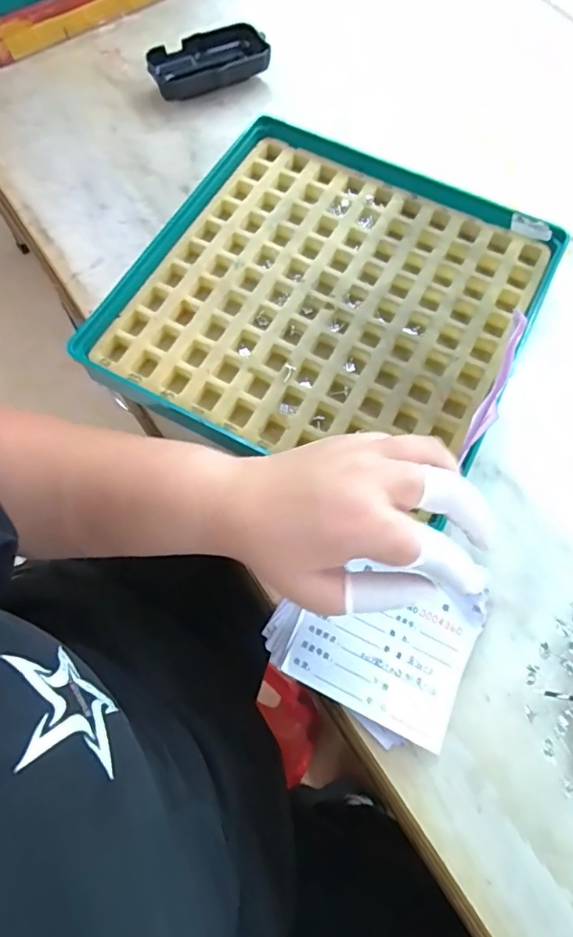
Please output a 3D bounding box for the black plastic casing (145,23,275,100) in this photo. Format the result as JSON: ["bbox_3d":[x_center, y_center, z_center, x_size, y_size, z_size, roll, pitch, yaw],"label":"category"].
[{"bbox_3d":[-0.073,-0.379,0.476,0.108,0.019,0.054,-25,72,-9],"label":"black plastic casing"}]

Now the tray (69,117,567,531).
[{"bbox_3d":[0.035,-0.123,0.378,0.268,0.030,0.274,28,72,10],"label":"tray"}]

